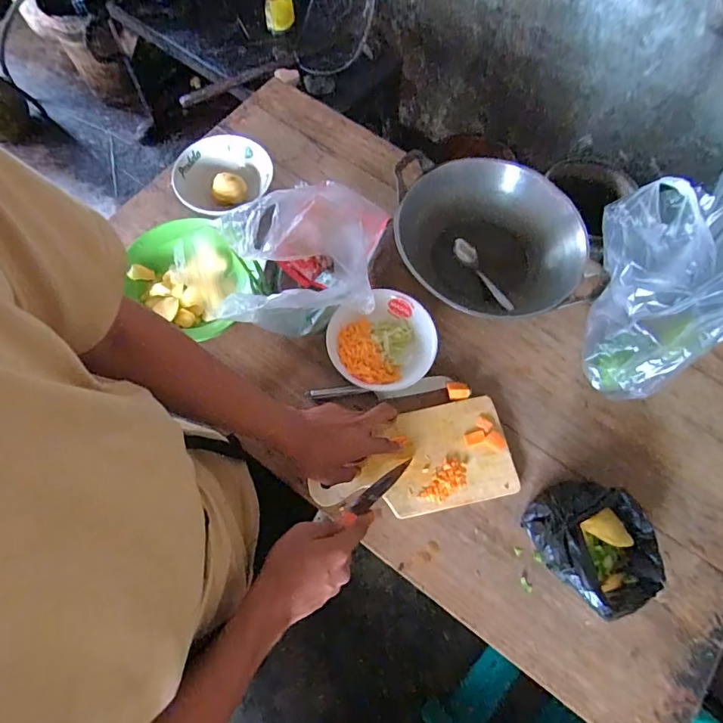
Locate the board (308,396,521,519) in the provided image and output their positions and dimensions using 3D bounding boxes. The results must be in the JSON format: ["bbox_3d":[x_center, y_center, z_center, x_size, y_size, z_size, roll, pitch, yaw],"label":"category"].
[{"bbox_3d":[0.072,0.141,0.649,0.276,0.014,0.140,-11,69,-7],"label":"board"}]

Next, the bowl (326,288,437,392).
[{"bbox_3d":[0.030,-0.024,0.686,0.154,0.051,0.145,1,68,-2],"label":"bowl"}]

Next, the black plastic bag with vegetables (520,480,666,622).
[{"bbox_3d":[0.299,0.227,0.578,0.142,0.106,0.148,-7,69,-5],"label":"black plastic bag with vegetables"}]

